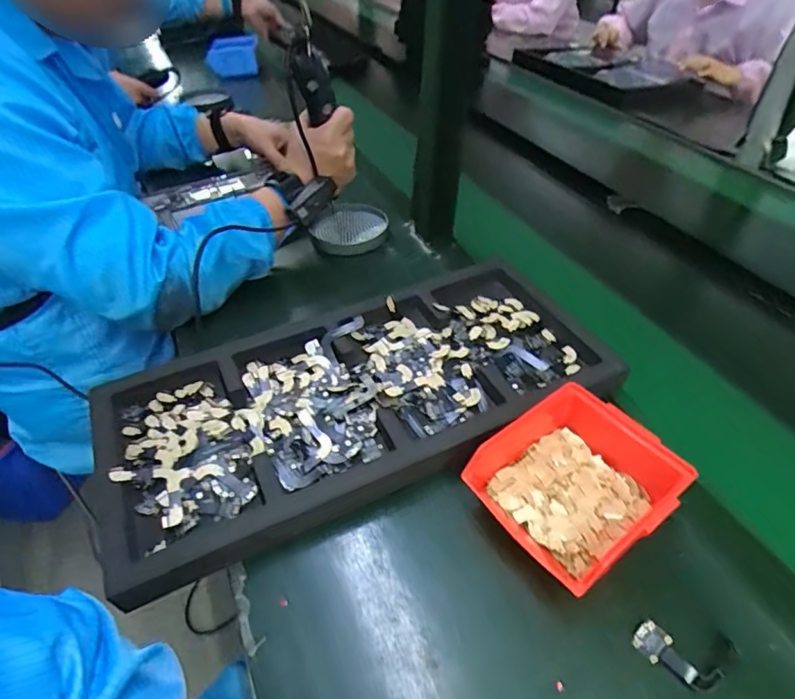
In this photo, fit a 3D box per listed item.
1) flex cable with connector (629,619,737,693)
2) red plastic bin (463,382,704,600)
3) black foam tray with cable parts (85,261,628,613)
[{"bbox_3d":[0.198,0.210,0.344,0.068,0.006,0.035,9,43,8],"label":"flex cable with connector"},{"bbox_3d":[0.144,0.108,0.407,0.139,0.063,0.124,-28,50,-28],"label":"red plastic bin"},{"bbox_3d":[-0.032,0.038,0.502,0.492,0.036,0.226,-18,46,-20],"label":"black foam tray with cable parts"}]

